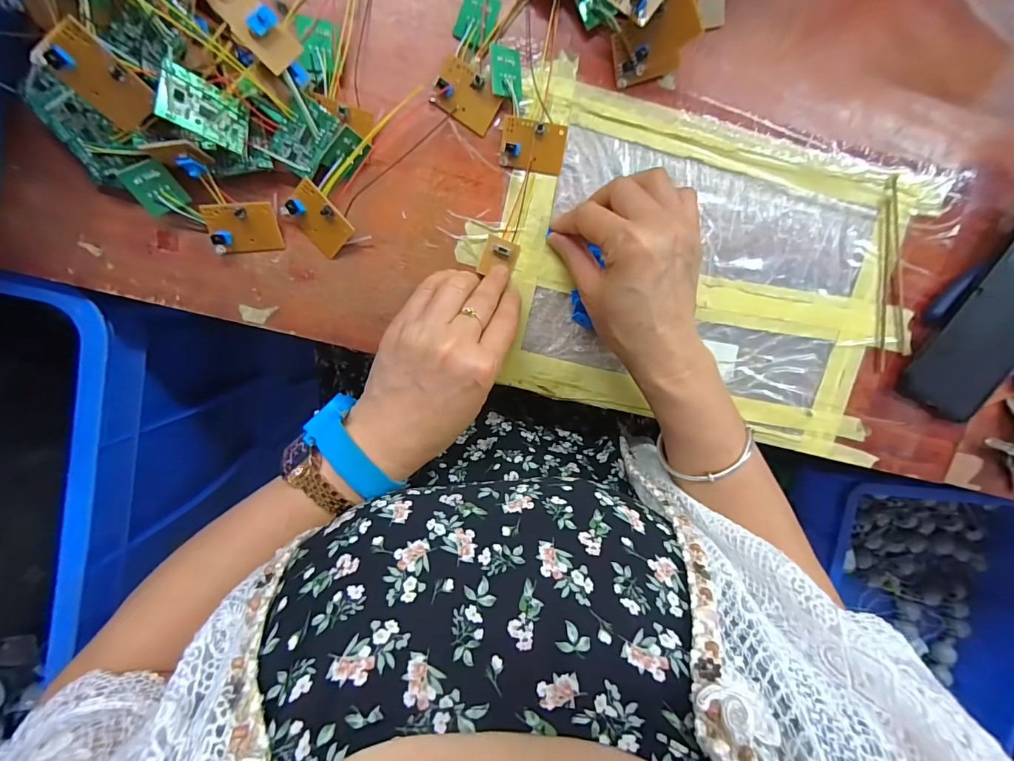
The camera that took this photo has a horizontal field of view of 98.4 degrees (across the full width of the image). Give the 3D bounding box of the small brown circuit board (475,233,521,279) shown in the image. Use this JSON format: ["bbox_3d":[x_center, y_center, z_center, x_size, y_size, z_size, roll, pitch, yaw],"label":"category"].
[{"bbox_3d":[-0.005,-0.088,0.313,0.025,0.007,0.028,17,94,-20],"label":"small brown circuit board"}]

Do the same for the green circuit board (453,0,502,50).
[{"bbox_3d":[-0.021,-0.239,0.289,0.025,0.004,0.031,29,103,5],"label":"green circuit board"}]

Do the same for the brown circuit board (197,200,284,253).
[{"bbox_3d":[-0.176,-0.101,0.292,0.043,0.008,0.031,-6,122,-6],"label":"brown circuit board"}]

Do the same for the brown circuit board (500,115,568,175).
[{"bbox_3d":[0.019,-0.163,0.304,0.044,0.011,0.031,8,96,-8],"label":"brown circuit board"}]

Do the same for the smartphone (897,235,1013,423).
[{"bbox_3d":[0.392,-0.050,0.343,0.085,0.012,0.175,25,102,-13],"label":"smartphone"}]

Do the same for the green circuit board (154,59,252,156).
[{"bbox_3d":[-0.176,-0.158,0.256,0.044,0.004,0.031,11,93,-52],"label":"green circuit board"}]

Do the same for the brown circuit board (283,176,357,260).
[{"bbox_3d":[-0.127,-0.107,0.294,0.031,0.006,0.043,-39,105,24],"label":"brown circuit board"}]

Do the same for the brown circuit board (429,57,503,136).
[{"bbox_3d":[-0.027,-0.193,0.296,0.043,0.012,0.032,29,93,-9],"label":"brown circuit board"}]

